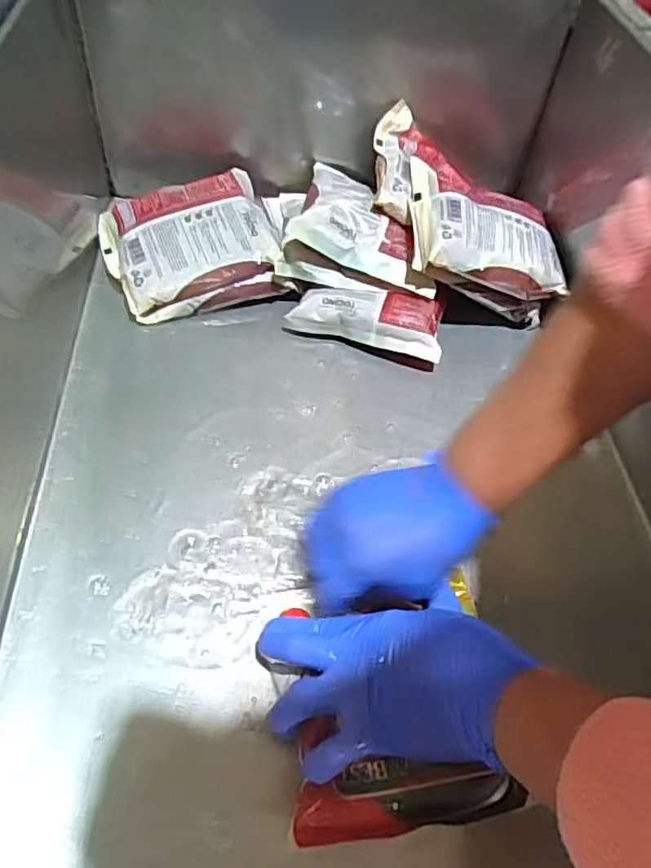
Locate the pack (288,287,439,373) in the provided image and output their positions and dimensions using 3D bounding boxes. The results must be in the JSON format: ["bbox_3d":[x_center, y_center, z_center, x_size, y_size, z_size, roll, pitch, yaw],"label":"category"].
[{"bbox_3d":[0.039,-0.106,0.593,0.144,0.044,0.056,16,52,4],"label":"pack"}]

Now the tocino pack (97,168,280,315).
[{"bbox_3d":[-0.132,-0.193,0.613,0.158,0.027,0.127,-23,72,-9],"label":"tocino pack"}]

